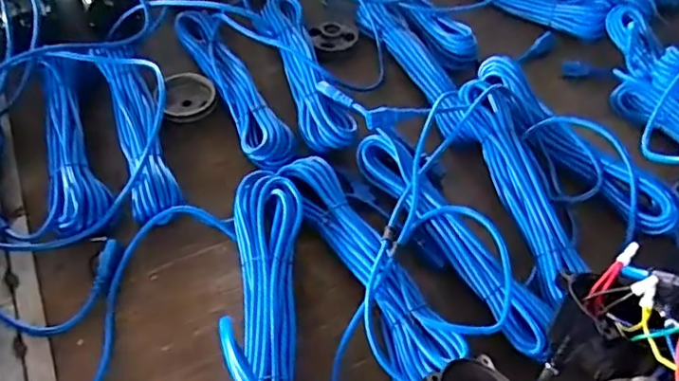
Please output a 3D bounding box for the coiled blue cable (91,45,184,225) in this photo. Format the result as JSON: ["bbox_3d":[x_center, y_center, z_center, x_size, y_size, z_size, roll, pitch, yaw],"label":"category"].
[{"bbox_3d":[-0.275,-0.090,0.797,0.078,0.051,0.322,-17,54,-15],"label":"coiled blue cable"}]

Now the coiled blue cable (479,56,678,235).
[{"bbox_3d":[0.316,-0.076,0.798,0.050,0.051,0.358,-27,57,-21],"label":"coiled blue cable"}]

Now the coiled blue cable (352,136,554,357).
[{"bbox_3d":[0.135,0.050,0.697,0.064,0.035,0.349,-24,56,-19],"label":"coiled blue cable"}]

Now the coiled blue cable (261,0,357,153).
[{"bbox_3d":[-0.057,-0.202,0.869,0.068,0.036,0.346,-13,53,-12],"label":"coiled blue cable"}]

